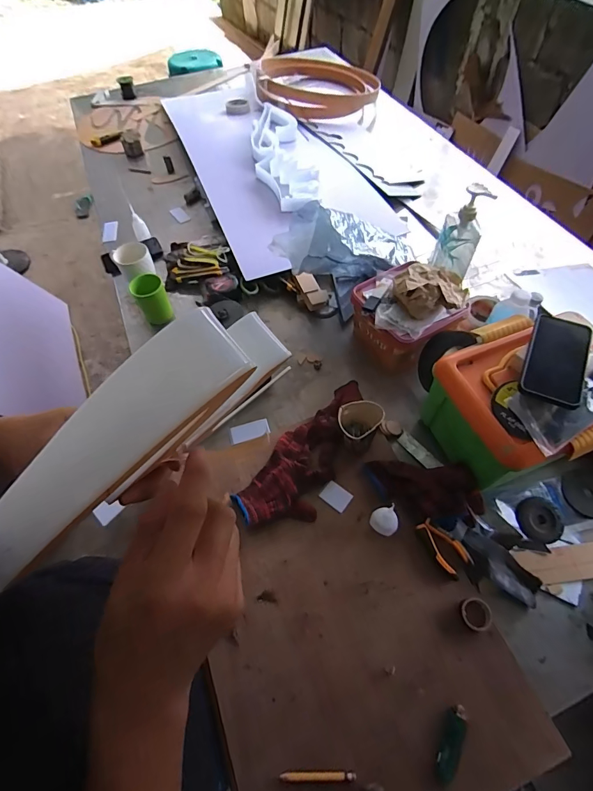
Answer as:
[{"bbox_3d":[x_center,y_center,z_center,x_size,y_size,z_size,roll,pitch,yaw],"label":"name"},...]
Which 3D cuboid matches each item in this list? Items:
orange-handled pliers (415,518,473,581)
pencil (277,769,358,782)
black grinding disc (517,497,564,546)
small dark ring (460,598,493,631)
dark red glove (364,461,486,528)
[{"bbox_3d":[0.243,0.249,0.634,0.050,0.013,0.094,-31,62,-13],"label":"orange-handled pliers"},{"bbox_3d":[0.028,0.497,0.501,0.097,0.012,0.011,-5,60,2],"label":"pencil"},{"bbox_3d":[0.424,0.217,0.669,0.074,0.010,0.074,-2,60,4],"label":"black grinding disc"},{"bbox_3d":[0.271,0.329,0.578,0.043,0.017,0.044,-2,60,4],"label":"small dark ring"},{"bbox_3d":[0.223,0.164,0.675,0.203,0.054,0.095,8,59,10],"label":"dark red glove"}]

